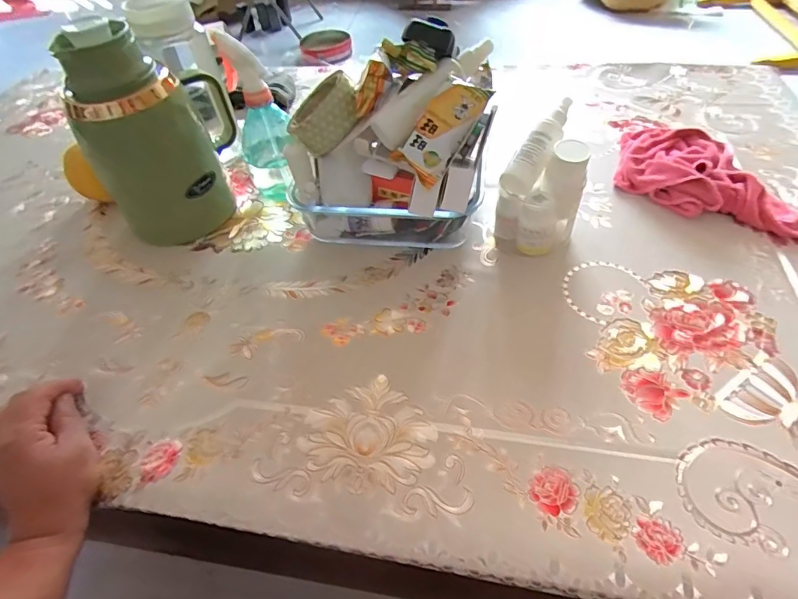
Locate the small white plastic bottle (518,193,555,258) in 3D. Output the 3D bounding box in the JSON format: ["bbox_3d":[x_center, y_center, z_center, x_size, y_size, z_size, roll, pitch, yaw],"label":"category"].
[{"bbox_3d":[0.147,-0.078,0.478,0.036,0.075,0.031,11,51,15],"label":"small white plastic bottle"}]

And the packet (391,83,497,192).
[{"bbox_3d":[0.040,-0.154,0.410,0.048,0.094,0.023,38,12,-6],"label":"packet"}]

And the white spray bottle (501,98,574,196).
[{"bbox_3d":[0.149,-0.162,0.465,0.034,0.027,0.116,31,85,27],"label":"white spray bottle"}]

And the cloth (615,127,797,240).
[{"bbox_3d":[0.379,-0.162,0.546,0.201,0.039,0.187,14,52,16],"label":"cloth"}]

